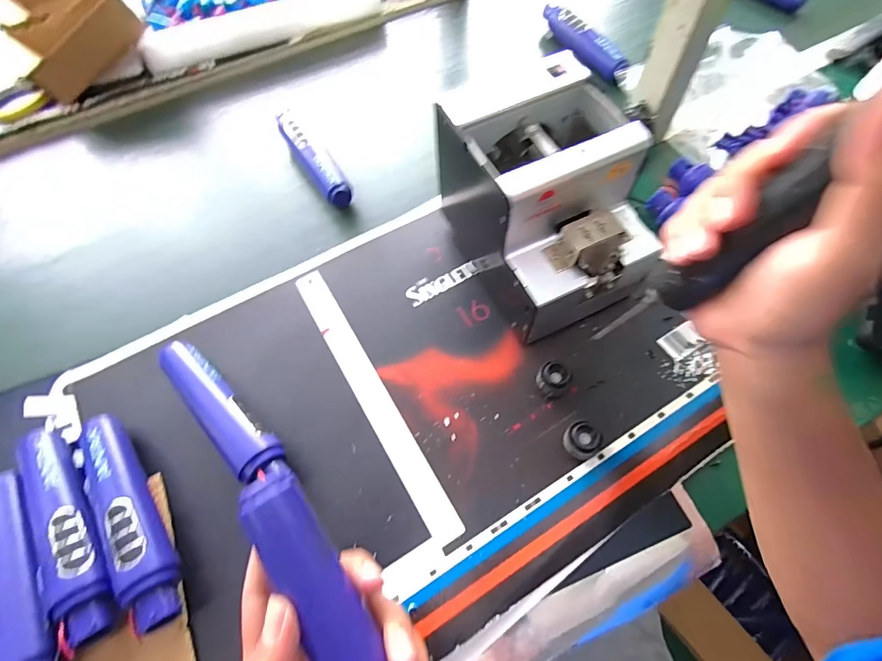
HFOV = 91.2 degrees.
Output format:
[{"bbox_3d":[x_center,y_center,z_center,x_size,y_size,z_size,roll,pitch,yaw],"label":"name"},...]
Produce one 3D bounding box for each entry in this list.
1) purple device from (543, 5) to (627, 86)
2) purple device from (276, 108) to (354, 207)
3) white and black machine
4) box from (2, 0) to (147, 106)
[{"bbox_3d":[0.194,-0.404,0.602,0.040,0.026,0.168,-26,65,-12],"label":"purple device"},{"bbox_3d":[-0.159,-0.216,0.531,0.035,0.028,0.157,-31,66,-14],"label":"purple device"},{"bbox_3d":[0.094,-0.110,0.392,0.126,0.148,0.180,-24,65,-10],"label":"white and black machine"},{"bbox_3d":[-0.543,-0.460,0.623,0.166,0.062,0.269,-32,66,-14],"label":"box"}]

